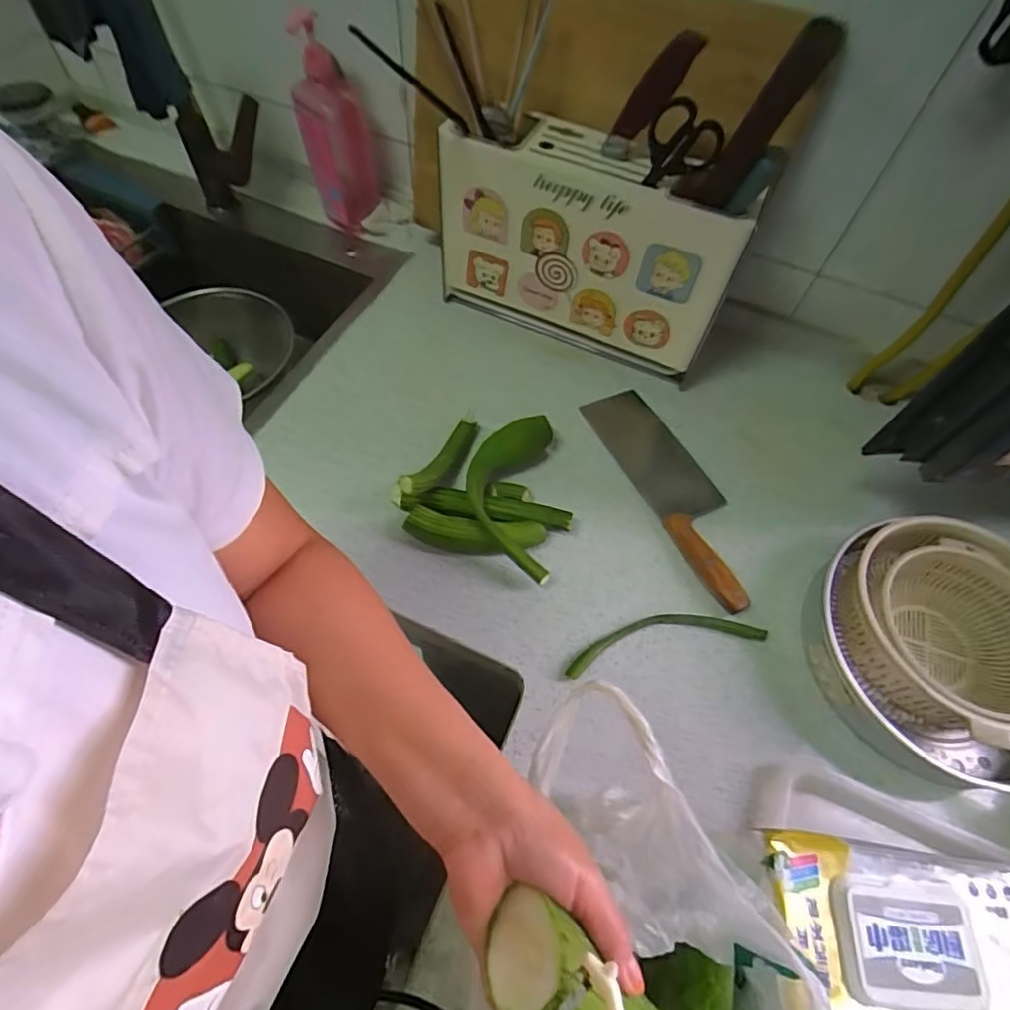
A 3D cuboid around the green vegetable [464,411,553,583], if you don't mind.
[{"bbox_3d":[0.005,-0.011,0.624,0.093,0.046,0.201,5,59,-1],"label":"green vegetable"}]

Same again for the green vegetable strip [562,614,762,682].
[{"bbox_3d":[0.161,0.135,0.569,0.206,0.012,0.044,-9,61,-9],"label":"green vegetable strip"}]

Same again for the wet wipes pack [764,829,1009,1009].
[{"bbox_3d":[0.282,0.302,0.383,0.200,0.038,0.111,7,59,1],"label":"wet wipes pack"}]

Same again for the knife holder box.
[{"bbox_3d":[0.092,-0.301,0.688,0.346,0.239,0.086,25,61,11],"label":"knife holder box"}]

